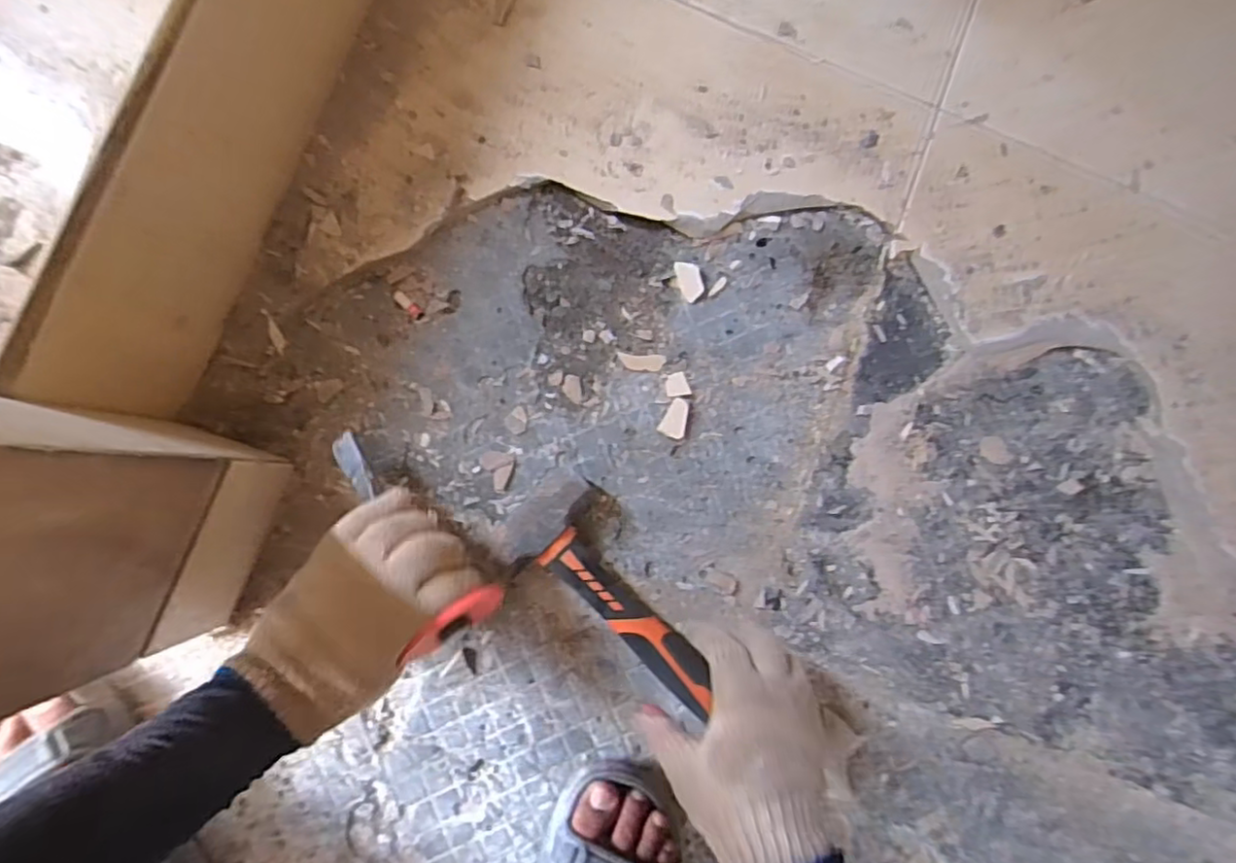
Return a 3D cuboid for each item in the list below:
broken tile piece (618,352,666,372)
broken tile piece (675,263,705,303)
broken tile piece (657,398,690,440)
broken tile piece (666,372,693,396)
[{"bbox_3d":[0.021,-0.059,0.554,0.040,0.004,0.015,3,86,-4],"label":"broken tile piece"},{"bbox_3d":[0.062,-0.130,0.560,0.020,0.006,0.035,-20,95,21],"label":"broken tile piece"},{"bbox_3d":[0.050,-0.011,0.551,0.022,0.009,0.032,26,85,-2],"label":"broken tile piece"},{"bbox_3d":[0.051,-0.040,0.553,0.021,0.006,0.021,-10,87,-5],"label":"broken tile piece"}]

